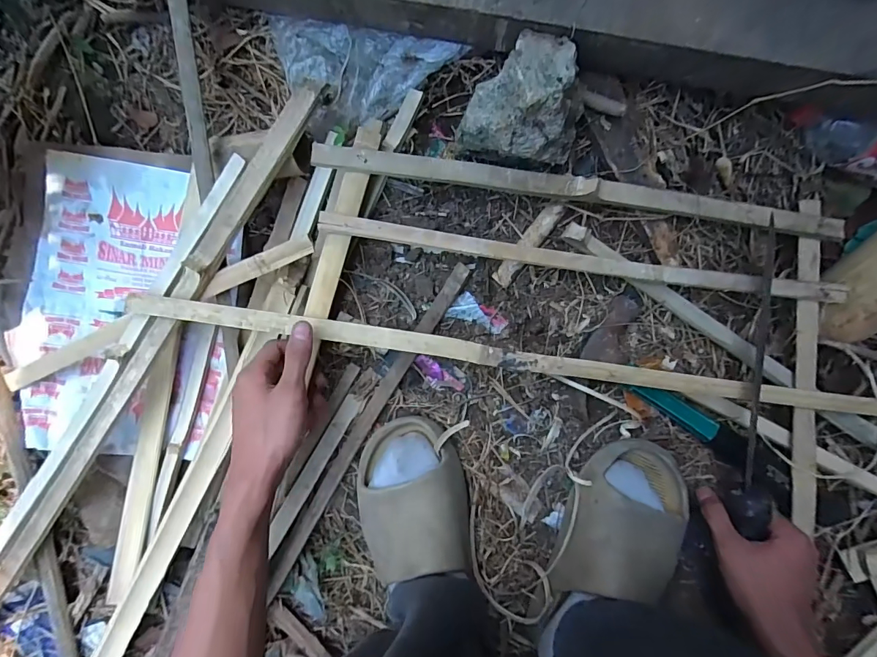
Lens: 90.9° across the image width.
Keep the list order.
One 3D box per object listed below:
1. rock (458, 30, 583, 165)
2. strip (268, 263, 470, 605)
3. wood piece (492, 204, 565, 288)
[{"bbox_3d":[0.081,-0.197,0.390,0.104,0.097,0.088,28,94,-1],"label":"rock"},{"bbox_3d":[-0.086,0.119,0.478,0.020,0.011,0.429,34,99,15],"label":"strip"},{"bbox_3d":[0.093,-0.086,0.447,0.020,0.010,0.099,38,94,-1],"label":"wood piece"}]

